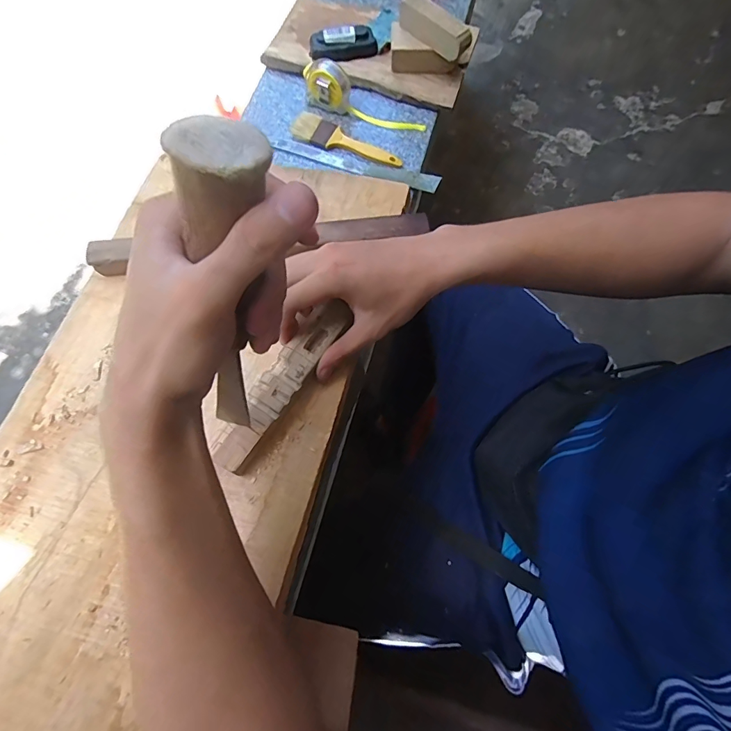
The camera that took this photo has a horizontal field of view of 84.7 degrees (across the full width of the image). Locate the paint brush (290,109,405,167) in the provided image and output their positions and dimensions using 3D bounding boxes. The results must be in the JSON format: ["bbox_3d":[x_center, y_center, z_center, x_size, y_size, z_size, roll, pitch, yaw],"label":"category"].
[{"bbox_3d":[-0.030,-0.342,0.608,0.182,0.015,0.054,27,73,9],"label":"paint brush"}]

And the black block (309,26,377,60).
[{"bbox_3d":[-0.036,-0.522,0.648,0.107,0.032,0.038,-10,71,-3],"label":"black block"}]

